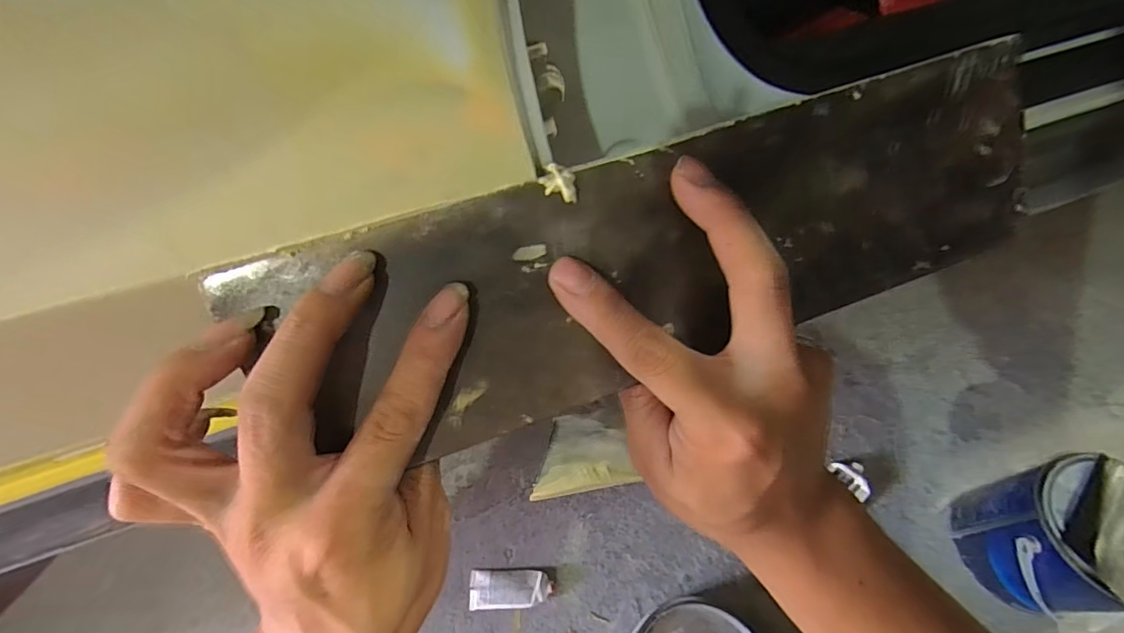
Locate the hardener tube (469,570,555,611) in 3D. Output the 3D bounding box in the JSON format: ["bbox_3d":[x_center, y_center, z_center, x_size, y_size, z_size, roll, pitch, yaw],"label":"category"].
[{"bbox_3d":[-0.067,0.352,0.622,0.107,0.024,0.045,-2,56,1],"label":"hardener tube"}]

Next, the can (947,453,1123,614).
[{"bbox_3d":[0.568,0.254,0.552,0.132,0.173,0.140,-1,56,2],"label":"can"}]

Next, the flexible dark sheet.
[{"bbox_3d":[0.051,-0.024,0.190,0.312,0.087,0.006,-19,15,-9],"label":"flexible dark sheet"}]

